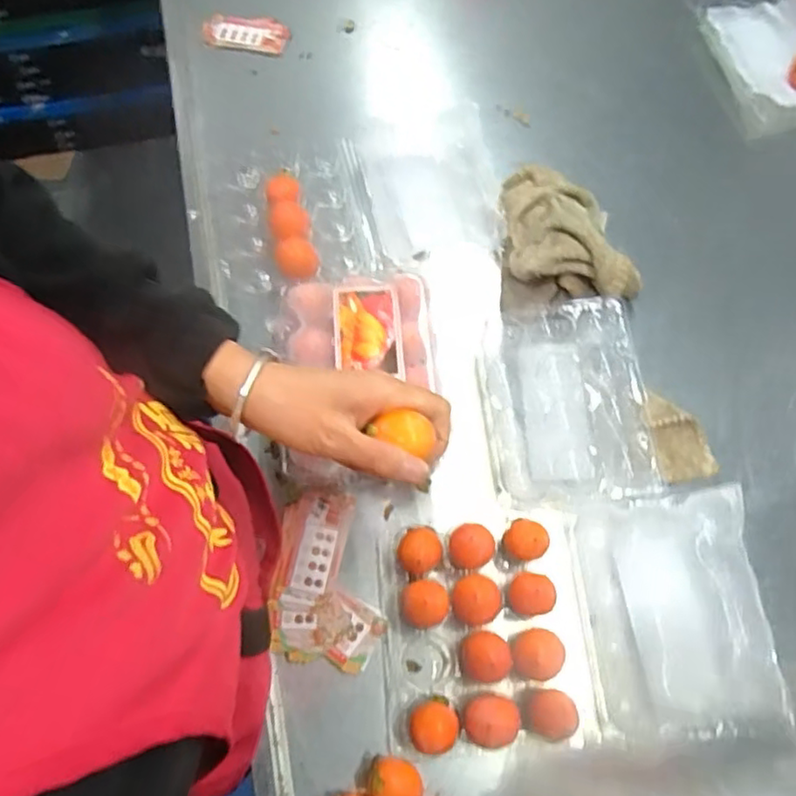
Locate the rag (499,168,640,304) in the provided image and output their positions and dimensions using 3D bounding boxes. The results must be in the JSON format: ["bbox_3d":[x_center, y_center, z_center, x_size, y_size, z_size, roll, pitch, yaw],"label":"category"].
[{"bbox_3d":[0.183,-0.180,0.687,0.130,0.070,0.180,-2,68,-1],"label":"rag"}]

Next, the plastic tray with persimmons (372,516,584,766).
[{"bbox_3d":[0.064,0.193,0.560,0.154,0.063,0.204,-4,68,-2],"label":"plastic tray with persimmons"}]

